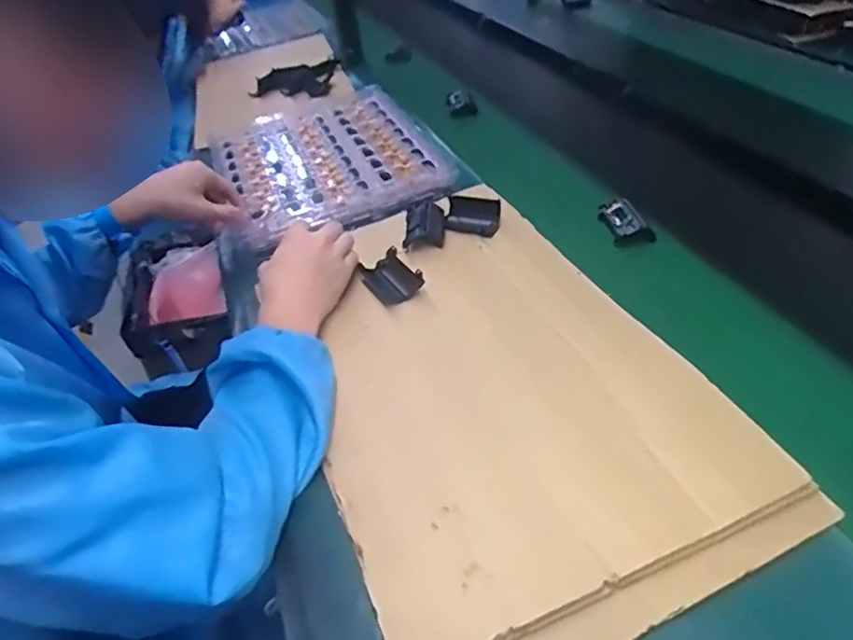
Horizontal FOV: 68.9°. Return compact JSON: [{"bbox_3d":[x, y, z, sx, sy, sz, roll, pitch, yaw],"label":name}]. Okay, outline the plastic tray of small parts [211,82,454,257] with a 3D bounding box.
[{"bbox_3d":[-0.152,-0.248,0.909,0.289,0.024,0.386,-18,40,-13],"label":"plastic tray of small parts"}]

